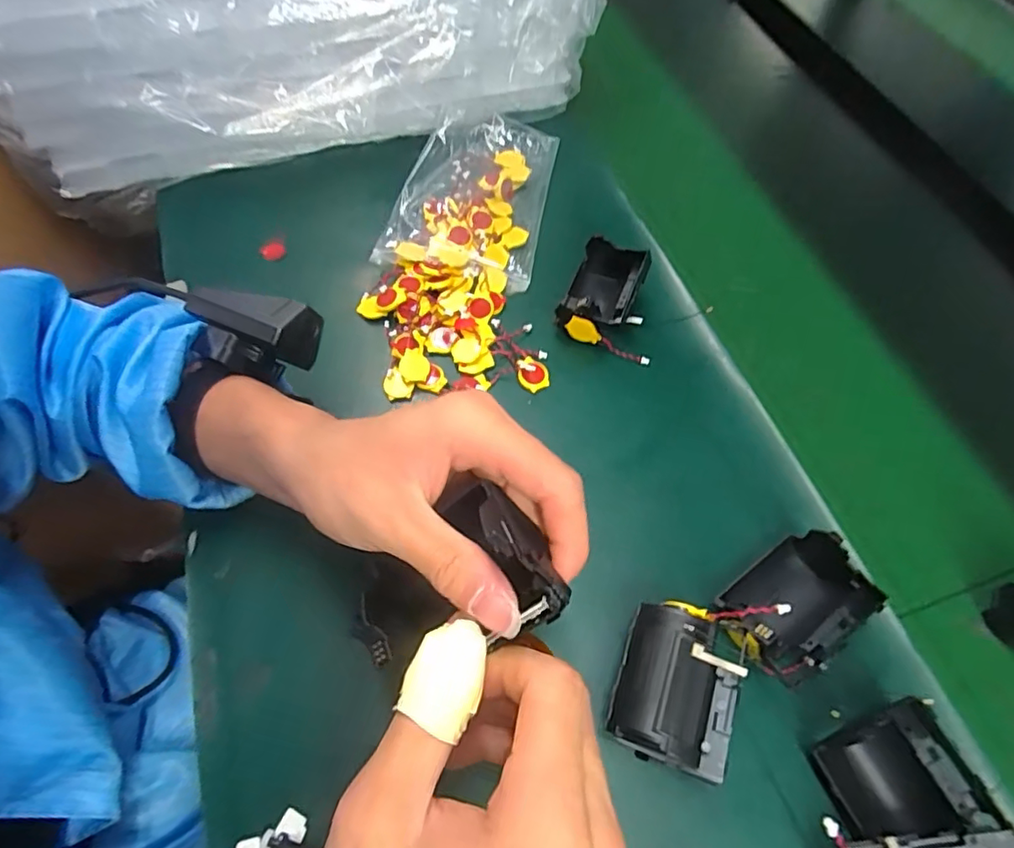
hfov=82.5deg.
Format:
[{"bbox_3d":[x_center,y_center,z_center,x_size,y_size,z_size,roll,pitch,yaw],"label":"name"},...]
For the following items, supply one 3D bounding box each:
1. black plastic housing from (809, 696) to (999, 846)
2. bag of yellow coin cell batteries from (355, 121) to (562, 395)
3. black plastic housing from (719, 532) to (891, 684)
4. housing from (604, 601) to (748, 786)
[{"bbox_3d":[0.178,0.165,0.267,0.054,0.033,0.055,-18,62,-14],"label":"black plastic housing"},{"bbox_3d":[-0.036,-0.139,0.438,0.112,0.022,0.266,10,60,2],"label":"bag of yellow coin cell batteries"},{"bbox_3d":[0.151,0.093,0.298,0.077,0.033,0.053,-31,66,-19],"label":"black plastic housing"},{"bbox_3d":[0.080,0.127,0.279,0.054,0.042,0.067,21,61,9],"label":"housing"}]

